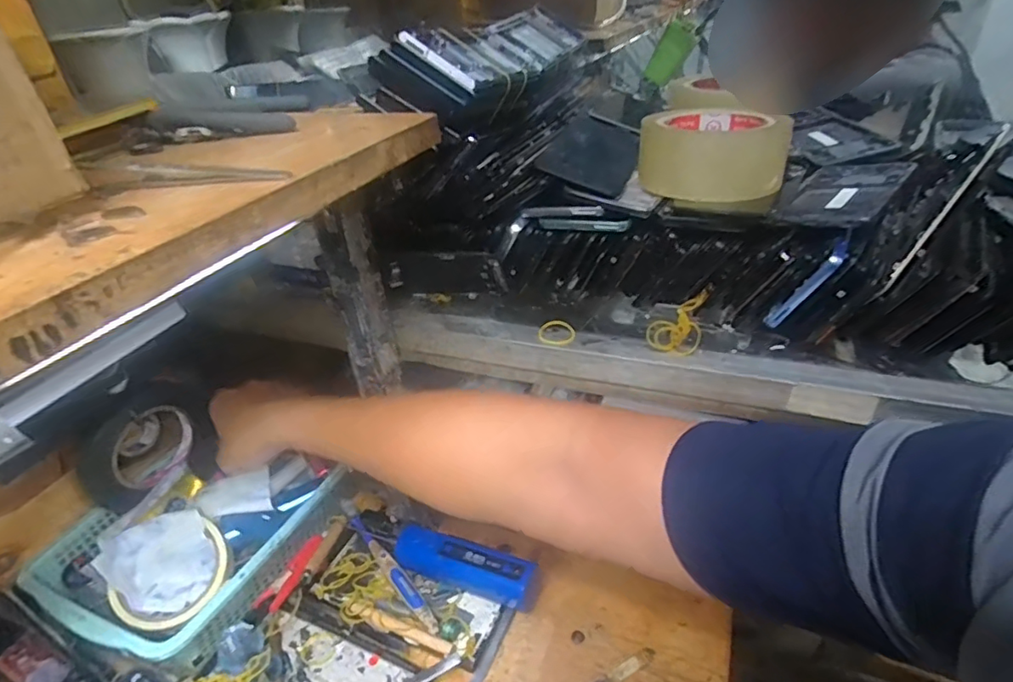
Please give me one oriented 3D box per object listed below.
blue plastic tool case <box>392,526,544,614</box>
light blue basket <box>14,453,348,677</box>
[{"bbox_3d":[-0.038,0.203,0.510,0.141,0.053,0.029,12,36,24],"label":"blue plastic tool case"},{"bbox_3d":[-0.285,0.187,0.537,0.182,0.072,0.224,15,38,27],"label":"light blue basket"}]

